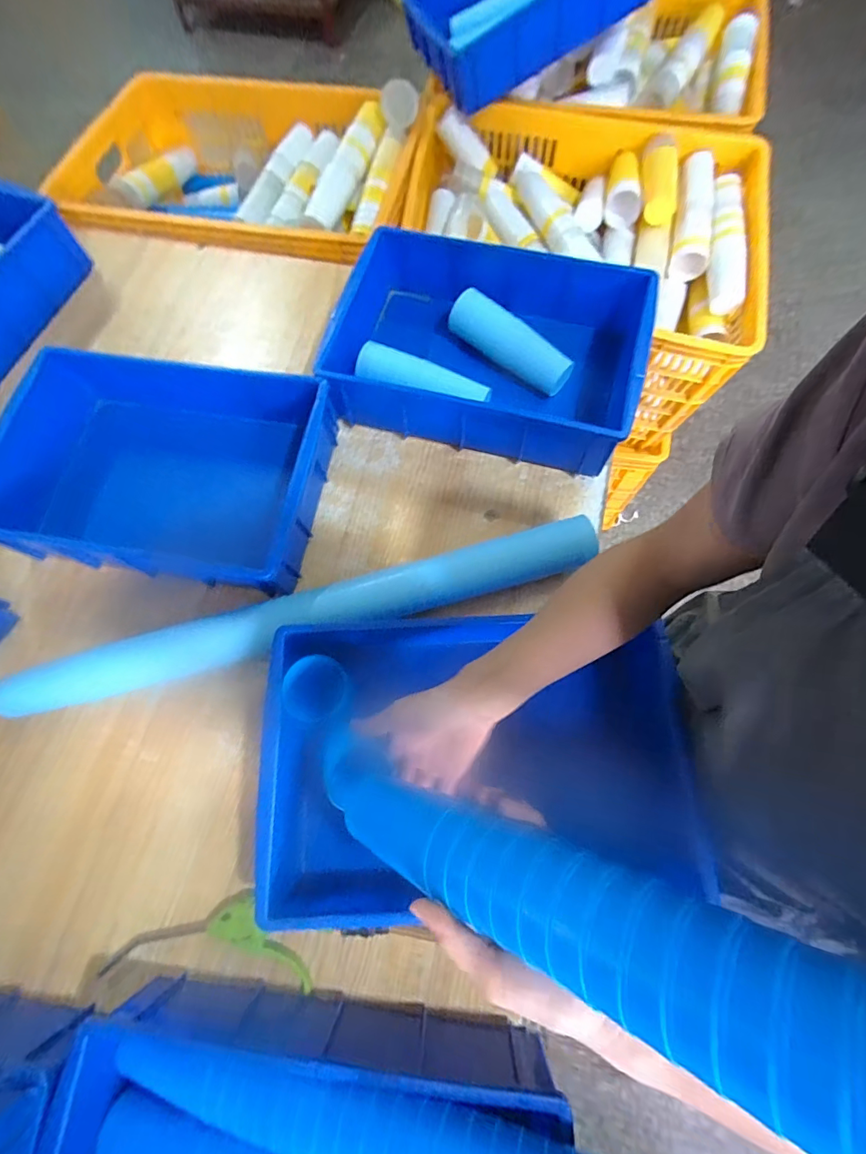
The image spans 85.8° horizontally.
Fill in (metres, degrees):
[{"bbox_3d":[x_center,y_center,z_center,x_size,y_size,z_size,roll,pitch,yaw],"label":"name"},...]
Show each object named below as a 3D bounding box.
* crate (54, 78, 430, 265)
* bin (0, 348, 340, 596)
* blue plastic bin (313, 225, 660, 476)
[{"bbox_3d":[-0.371,-0.796,0.950,0.688,0.177,0.450,5,71,4],"label":"crate"},{"bbox_3d":[-0.356,-0.142,0.616,0.406,0.107,0.264,8,73,4],"label":"bin"},{"bbox_3d":[0.064,-0.324,0.670,0.443,0.100,0.292,12,73,5],"label":"blue plastic bin"}]

